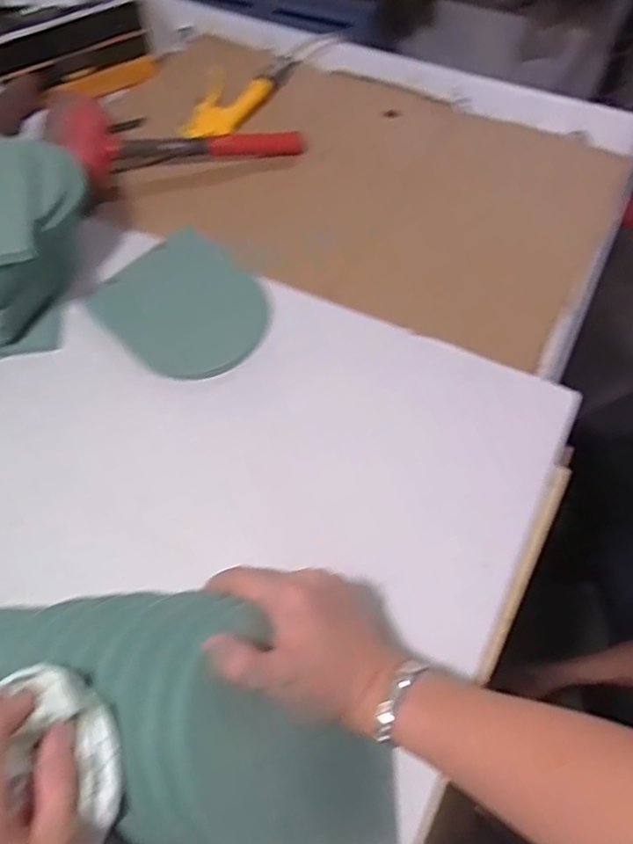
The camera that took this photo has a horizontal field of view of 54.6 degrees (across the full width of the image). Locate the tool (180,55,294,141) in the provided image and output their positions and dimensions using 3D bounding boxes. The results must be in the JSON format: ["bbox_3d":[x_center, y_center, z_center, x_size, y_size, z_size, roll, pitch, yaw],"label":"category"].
[{"bbox_3d":[-0.111,-0.447,0.828,0.089,0.025,0.202,25,65,15],"label":"tool"}]

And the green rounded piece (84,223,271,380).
[{"bbox_3d":[-0.135,-0.119,0.632,0.140,0.009,0.163,-41,73,-12],"label":"green rounded piece"}]

